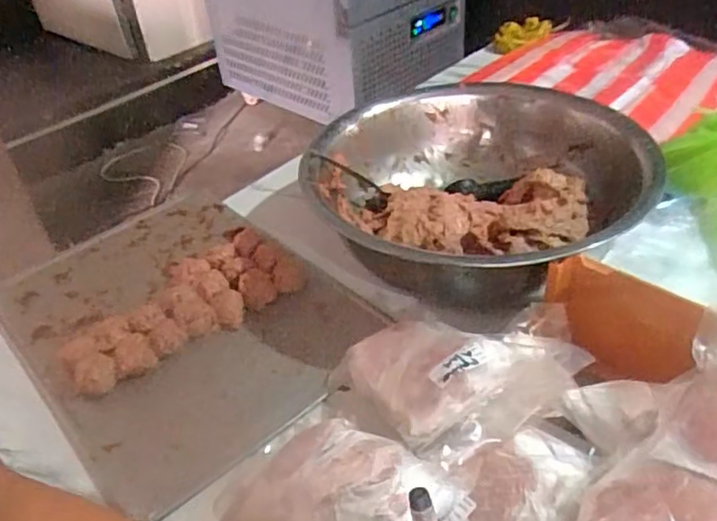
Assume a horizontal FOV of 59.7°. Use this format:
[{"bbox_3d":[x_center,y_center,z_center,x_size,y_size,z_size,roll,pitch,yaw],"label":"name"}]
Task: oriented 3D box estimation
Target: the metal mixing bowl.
[{"bbox_3d":[0.141,-0.082,0.777,0.381,0.130,0.400,-4,38,3],"label":"metal mixing bowl"}]

